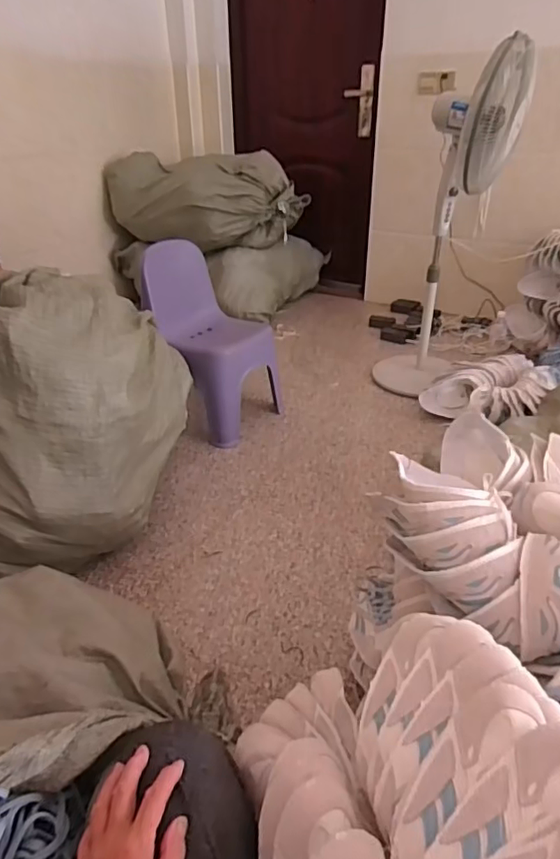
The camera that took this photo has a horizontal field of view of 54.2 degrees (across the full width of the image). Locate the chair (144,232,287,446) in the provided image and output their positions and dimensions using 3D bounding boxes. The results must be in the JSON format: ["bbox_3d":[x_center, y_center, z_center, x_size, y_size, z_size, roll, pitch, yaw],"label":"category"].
[{"bbox_3d":[-0.191,-0.284,1.760,0.314,0.551,0.357,25,39,35],"label":"chair"}]

